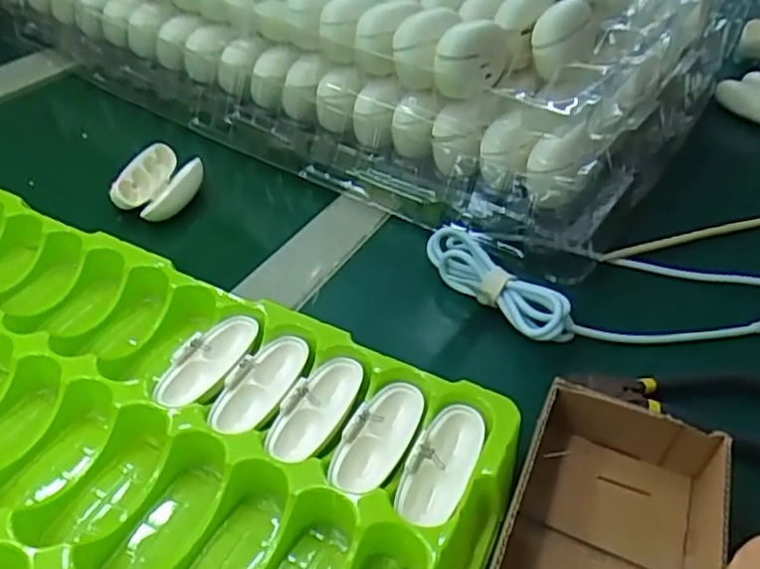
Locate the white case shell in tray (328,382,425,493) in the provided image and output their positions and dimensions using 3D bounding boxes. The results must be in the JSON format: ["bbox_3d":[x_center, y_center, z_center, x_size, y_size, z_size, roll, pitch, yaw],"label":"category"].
[{"bbox_3d":[-0.001,0.067,0.302,0.026,0.011,0.063,22,44,17],"label":"white case shell in tray"}]

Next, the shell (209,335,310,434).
[{"bbox_3d":[-0.058,0.045,0.323,0.023,0.013,0.063,20,44,16],"label":"shell"}]

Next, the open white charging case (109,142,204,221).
[{"bbox_3d":[-0.150,-0.067,0.455,0.034,0.037,0.063,12,42,7],"label":"open white charging case"}]

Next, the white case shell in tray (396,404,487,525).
[{"bbox_3d":[0.028,0.078,0.296,0.026,0.014,0.058,20,43,15],"label":"white case shell in tray"}]

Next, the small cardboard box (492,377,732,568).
[{"bbox_3d":[0.097,0.107,0.278,0.084,0.039,0.115,20,43,15],"label":"small cardboard box"}]

